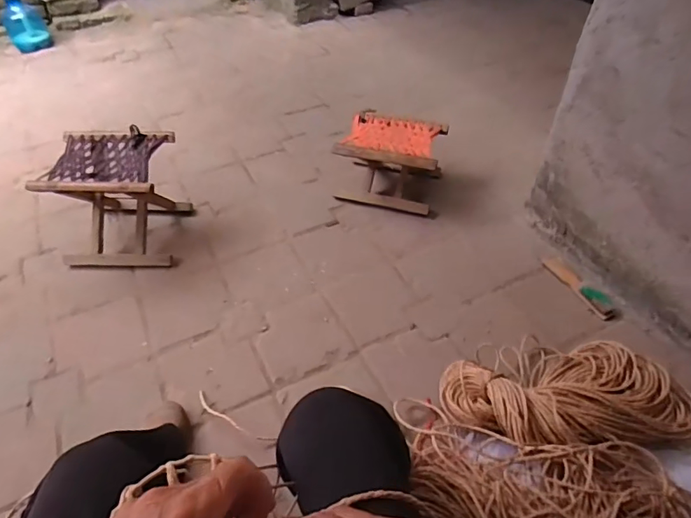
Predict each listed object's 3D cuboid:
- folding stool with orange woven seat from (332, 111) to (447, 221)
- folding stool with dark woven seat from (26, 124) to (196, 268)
[{"bbox_3d":[0.139,-0.282,1.414,0.277,0.205,0.236,11,46,10],"label":"folding stool with orange woven seat"},{"bbox_3d":[-0.587,-0.154,1.237,0.277,0.271,0.250,-1,45,-1],"label":"folding stool with dark woven seat"}]

